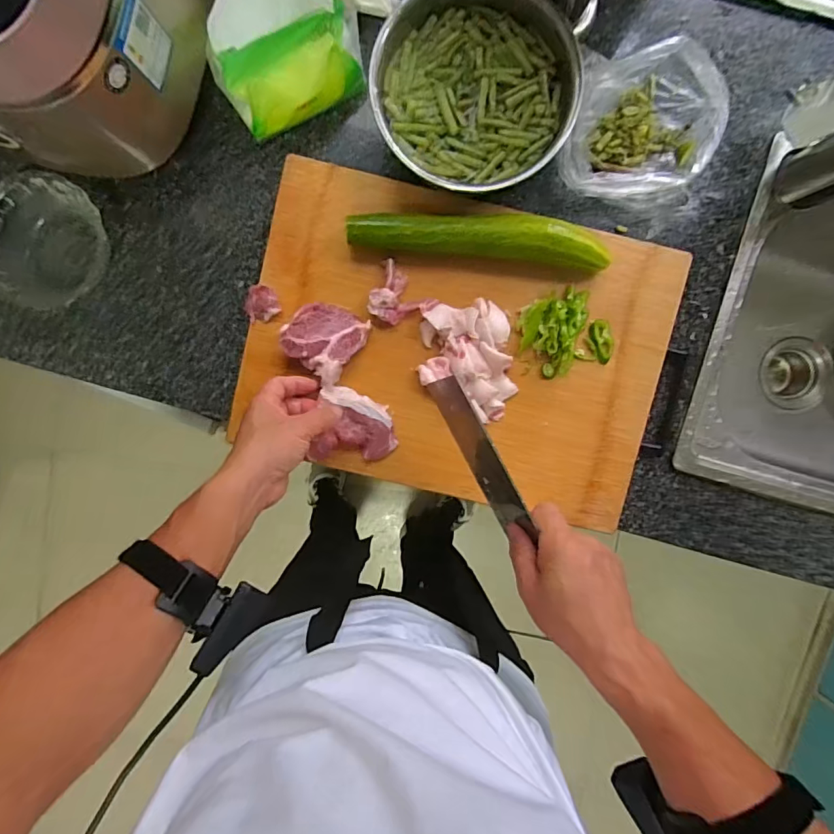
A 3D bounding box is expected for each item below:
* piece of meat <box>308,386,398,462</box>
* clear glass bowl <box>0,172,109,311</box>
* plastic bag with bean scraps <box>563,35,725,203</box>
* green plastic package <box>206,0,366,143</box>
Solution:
[{"bbox_3d":[-0.063,0.012,0.510,0.082,0.027,0.076,10,94,-1],"label":"piece of meat"},{"bbox_3d":[-0.392,-0.182,0.508,0.113,0.043,0.126,6,94,0],"label":"clear glass bowl"},{"bbox_3d":[0.233,-0.300,0.493,0.154,0.068,0.137,7,94,0],"label":"plastic bag with bean scraps"},{"bbox_3d":[-0.132,-0.365,0.475,0.142,0.088,0.111,-30,94,2],"label":"green plastic package"}]

